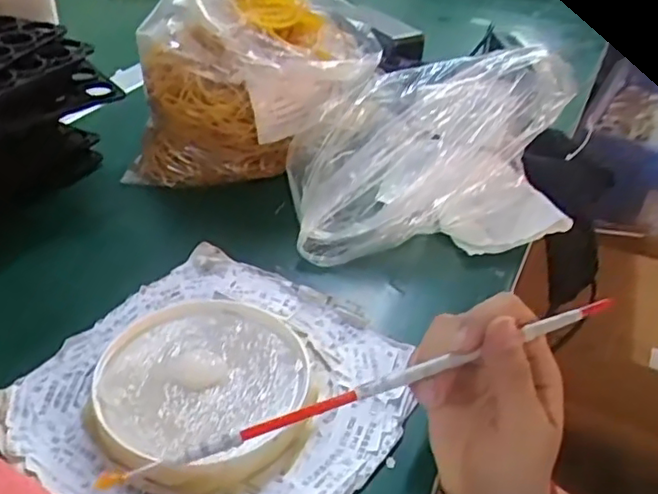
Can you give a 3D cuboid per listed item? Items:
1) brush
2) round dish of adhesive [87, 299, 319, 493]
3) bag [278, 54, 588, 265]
[{"bbox_3d":[0.021,0.065,0.295,0.249,0.008,0.006,-18,41,-10],"label":"brush"},{"bbox_3d":[-0.070,0.081,0.366,0.118,0.017,0.124,2,37,-2],"label":"round dish of adhesive"},{"bbox_3d":[0.088,-0.078,0.512,0.233,0.111,0.137,-3,37,-9],"label":"bag"}]

